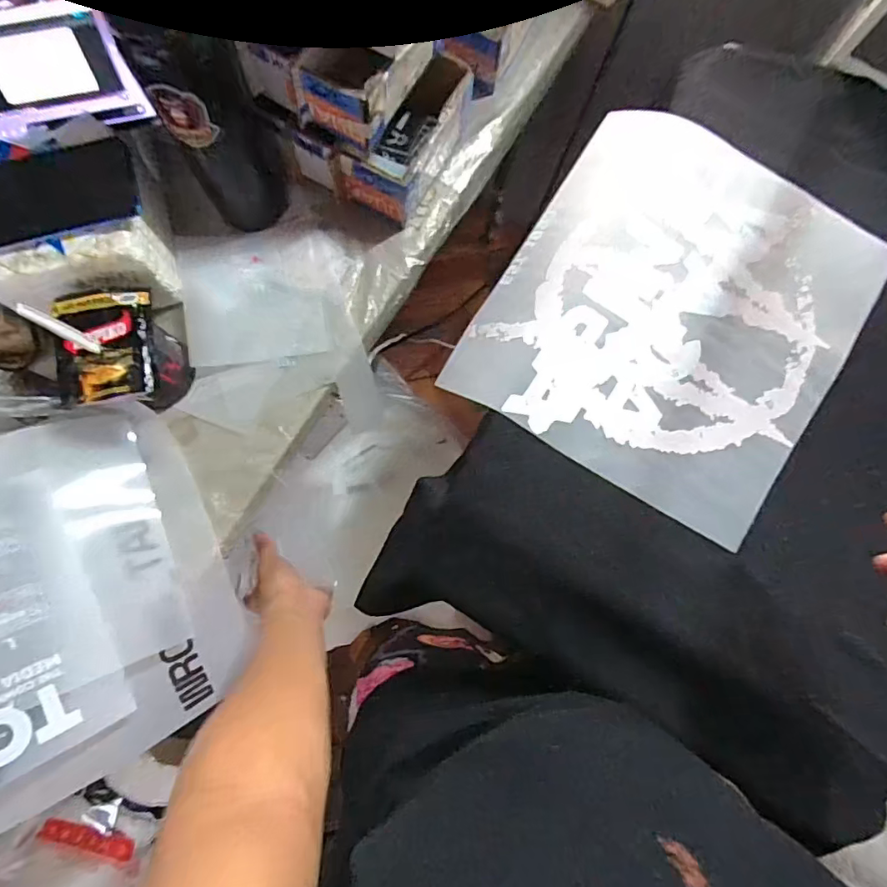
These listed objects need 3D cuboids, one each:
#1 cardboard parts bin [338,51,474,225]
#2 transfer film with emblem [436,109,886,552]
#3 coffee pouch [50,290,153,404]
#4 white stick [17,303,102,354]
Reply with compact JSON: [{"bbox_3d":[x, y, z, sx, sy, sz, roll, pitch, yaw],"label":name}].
[{"bbox_3d":[-0.035,-0.338,0.583,0.080,0.084,0.165,30,80,4],"label":"cardboard parts bin"},{"bbox_3d":[0.201,-0.119,0.470,0.286,0.050,0.324,34,81,5],"label":"transfer film with emblem"},{"bbox_3d":[-0.307,-0.091,0.473,0.078,0.023,0.105,-9,80,-3],"label":"coffee pouch"},{"bbox_3d":[-0.309,-0.092,0.426,0.009,0.087,0.010,29,80,4],"label":"white stick"}]

